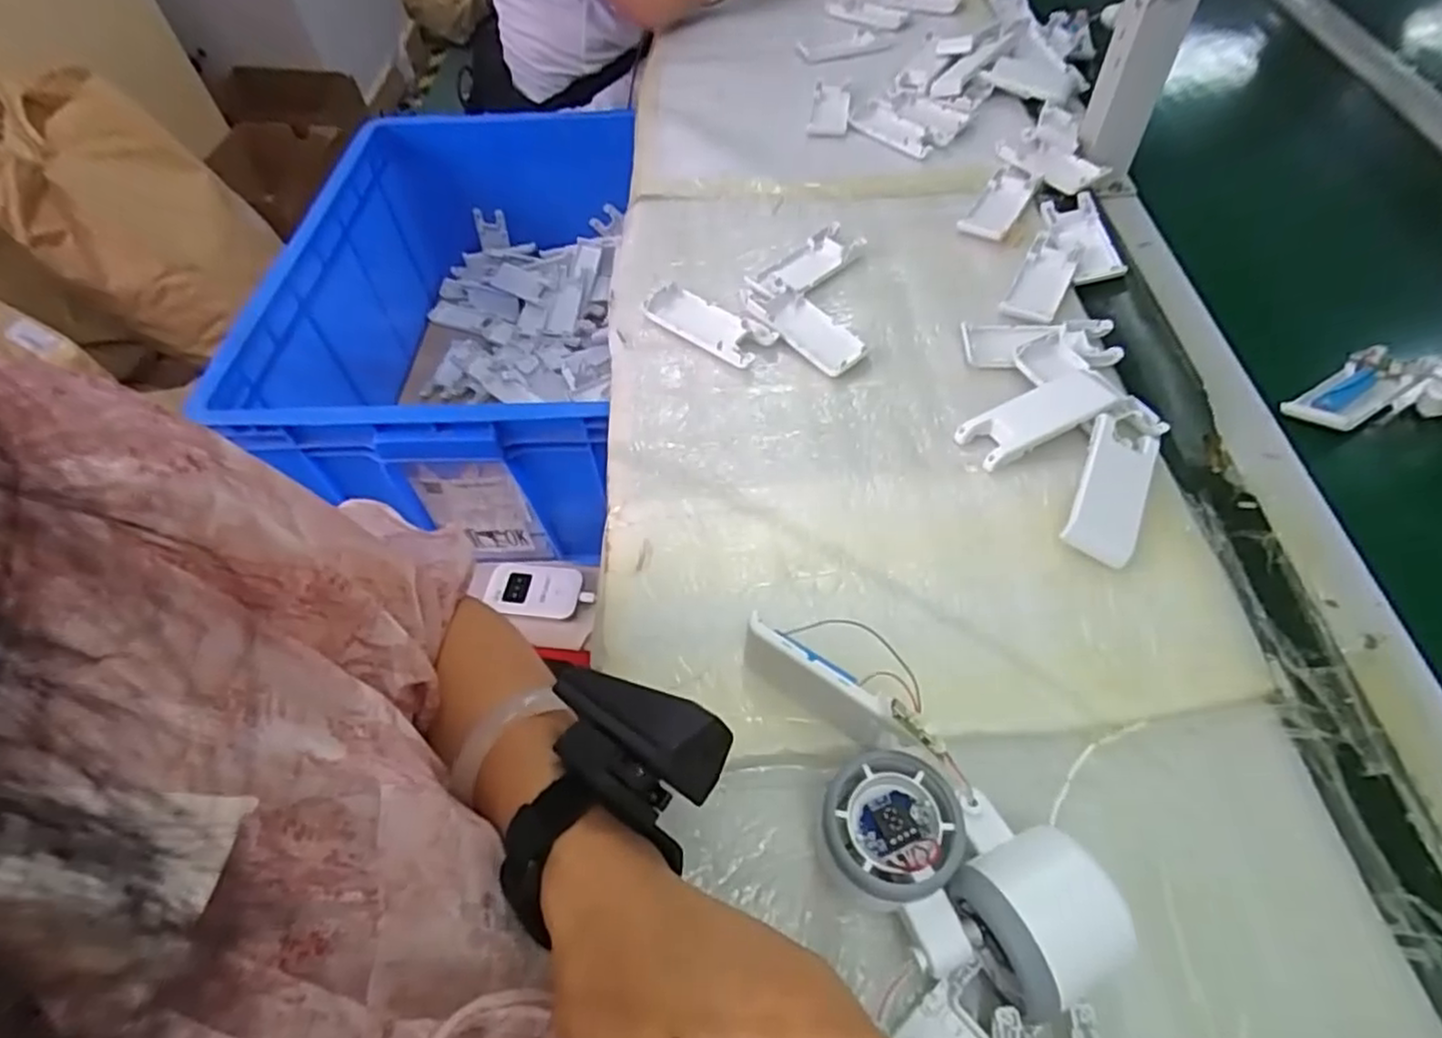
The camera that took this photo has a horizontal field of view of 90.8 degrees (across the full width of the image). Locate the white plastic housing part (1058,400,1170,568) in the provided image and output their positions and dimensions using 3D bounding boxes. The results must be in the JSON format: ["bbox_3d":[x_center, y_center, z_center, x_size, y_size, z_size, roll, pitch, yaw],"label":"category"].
[{"bbox_3d":[0.244,-0.025,0.440,0.040,0.016,0.124,23,59,18],"label":"white plastic housing part"}]

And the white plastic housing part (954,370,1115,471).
[{"bbox_3d":[0.208,-0.068,0.467,0.101,0.017,0.040,-22,57,-12],"label":"white plastic housing part"}]

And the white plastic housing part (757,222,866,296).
[{"bbox_3d":[0.071,-0.209,0.580,0.034,0.012,0.102,37,64,25],"label":"white plastic housing part"}]

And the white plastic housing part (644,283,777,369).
[{"bbox_3d":[-0.011,-0.149,0.543,0.100,0.012,0.041,32,62,22],"label":"white plastic housing part"}]

